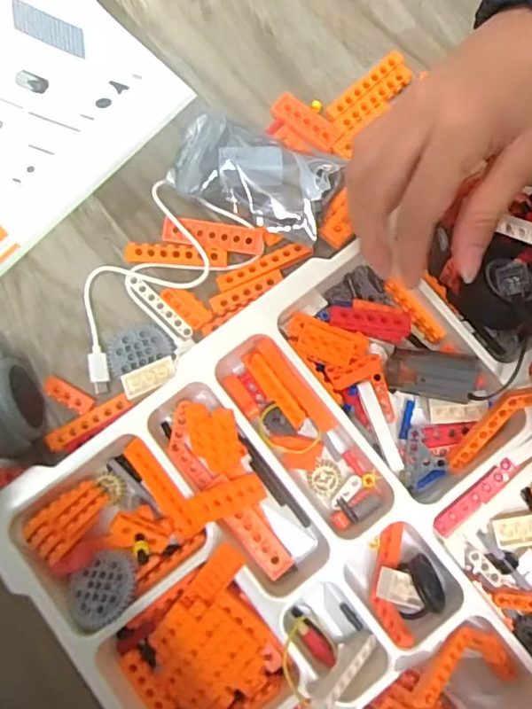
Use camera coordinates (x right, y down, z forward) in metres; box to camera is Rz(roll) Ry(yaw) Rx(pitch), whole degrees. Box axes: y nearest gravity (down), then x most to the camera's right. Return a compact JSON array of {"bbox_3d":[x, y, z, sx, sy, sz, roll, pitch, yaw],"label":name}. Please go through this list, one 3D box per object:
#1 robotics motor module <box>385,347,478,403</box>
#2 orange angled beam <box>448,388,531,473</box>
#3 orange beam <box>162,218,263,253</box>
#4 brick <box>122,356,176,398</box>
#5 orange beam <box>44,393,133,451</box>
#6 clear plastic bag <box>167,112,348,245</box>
[{"bbox_3d":[0.095,0.011,0.322,0.049,0.017,0.023,7,61,27],"label":"robotics motor module"},{"bbox_3d":[0.127,0.039,0.306,0.020,0.007,0.070,47,109,11],"label":"orange angled beam"},{"bbox_3d":[-0.034,-0.077,0.359,0.064,0.006,0.015,6,80,2],"label":"orange beam"},{"bbox_3d":[-0.070,0.013,0.336,0.032,0.012,0.018,-21,80,-3],"label":"brick"},{"bbox_3d":[-0.107,0.041,0.338,0.055,0.004,0.012,-29,80,-4],"label":"orange beam"},{"bbox_3d":[-0.008,-0.117,0.358,0.106,0.017,0.063,24,81,5],"label":"clear plastic bag"}]

